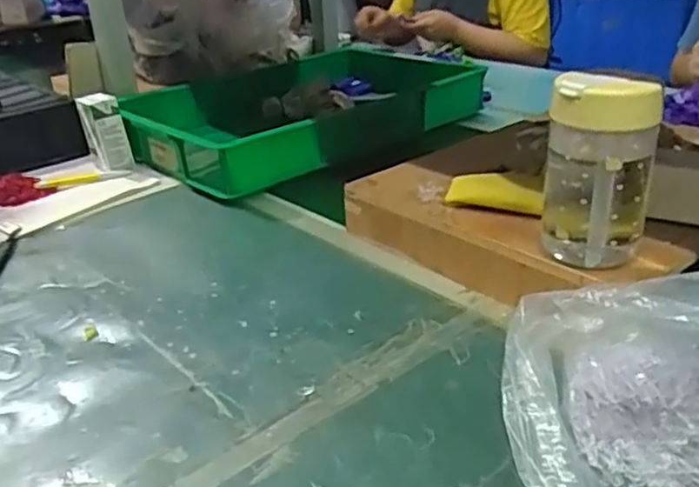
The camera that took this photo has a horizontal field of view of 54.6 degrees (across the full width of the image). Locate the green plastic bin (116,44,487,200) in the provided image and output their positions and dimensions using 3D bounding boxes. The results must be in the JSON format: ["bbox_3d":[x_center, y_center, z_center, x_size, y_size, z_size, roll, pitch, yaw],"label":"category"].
[{"bbox_3d":[-0.080,-0.226,1.140,0.570,0.086,0.383,-21,32,-31],"label":"green plastic bin"}]

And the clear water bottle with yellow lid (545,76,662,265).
[{"bbox_3d":[0.202,-0.057,0.555,0.085,0.156,0.064,6,28,19],"label":"clear water bottle with yellow lid"}]

